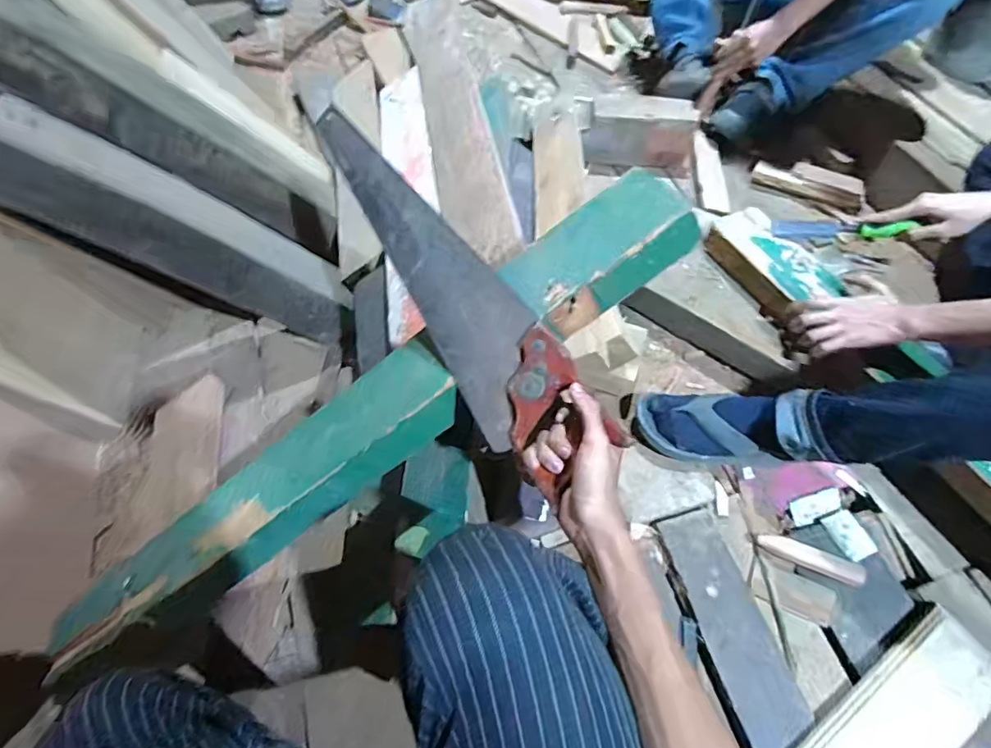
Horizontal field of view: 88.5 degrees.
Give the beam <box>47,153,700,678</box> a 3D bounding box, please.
[{"bbox_3d":[-0.173,0.072,0.584,0.886,0.053,0.114,-36,64,6],"label":"beam"}]

